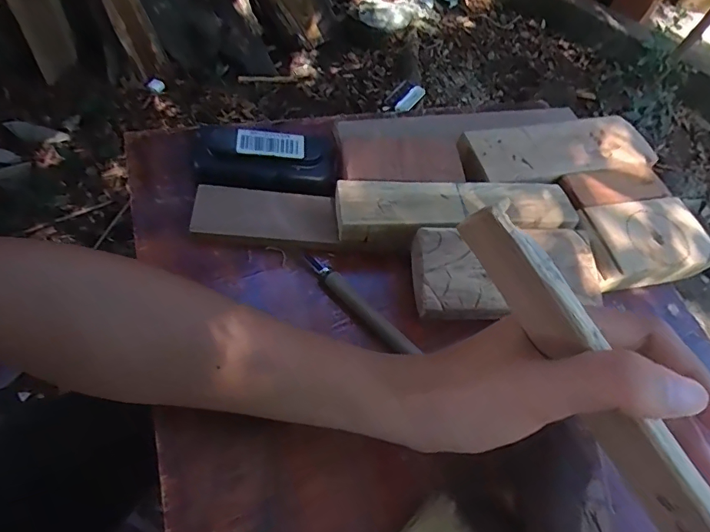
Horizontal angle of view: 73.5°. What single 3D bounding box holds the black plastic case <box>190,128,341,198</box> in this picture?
[{"bbox_3d":[-0.068,-0.080,0.361,0.108,0.023,0.055,-3,59,-9],"label":"black plastic case"}]

